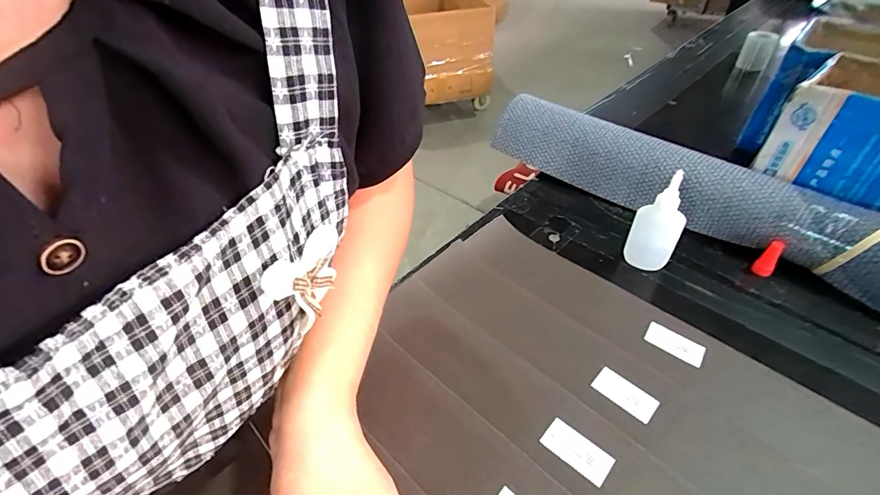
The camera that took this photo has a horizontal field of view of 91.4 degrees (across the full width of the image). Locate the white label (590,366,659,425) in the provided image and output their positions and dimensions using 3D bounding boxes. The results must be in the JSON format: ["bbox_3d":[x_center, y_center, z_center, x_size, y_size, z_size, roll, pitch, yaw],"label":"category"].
[{"bbox_3d":[0.157,0.125,0.367,0.025,0.004,0.050,-40,53,-23],"label":"white label"}]

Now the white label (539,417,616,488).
[{"bbox_3d":[0.105,0.156,0.330,0.051,0.004,0.025,33,60,27],"label":"white label"}]

